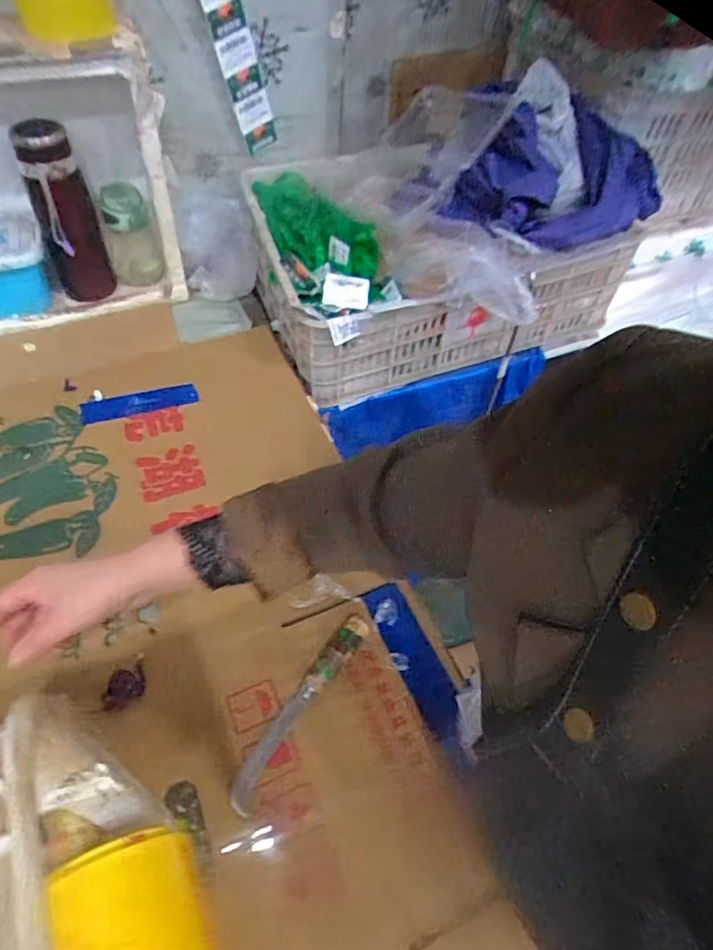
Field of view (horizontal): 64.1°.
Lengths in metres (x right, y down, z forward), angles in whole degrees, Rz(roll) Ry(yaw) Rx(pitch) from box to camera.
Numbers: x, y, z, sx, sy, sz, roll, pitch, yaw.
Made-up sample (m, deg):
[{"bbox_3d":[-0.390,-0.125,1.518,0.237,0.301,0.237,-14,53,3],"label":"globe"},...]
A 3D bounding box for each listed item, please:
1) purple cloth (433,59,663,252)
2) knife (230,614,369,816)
[{"bbox_3d":[0.300,-0.479,0.871,0.390,0.147,0.249,-30,58,-25],"label":"purple cloth"},{"bbox_3d":[-0.052,0.223,0.558,0.028,0.028,0.210,29,53,20],"label":"knife"}]

